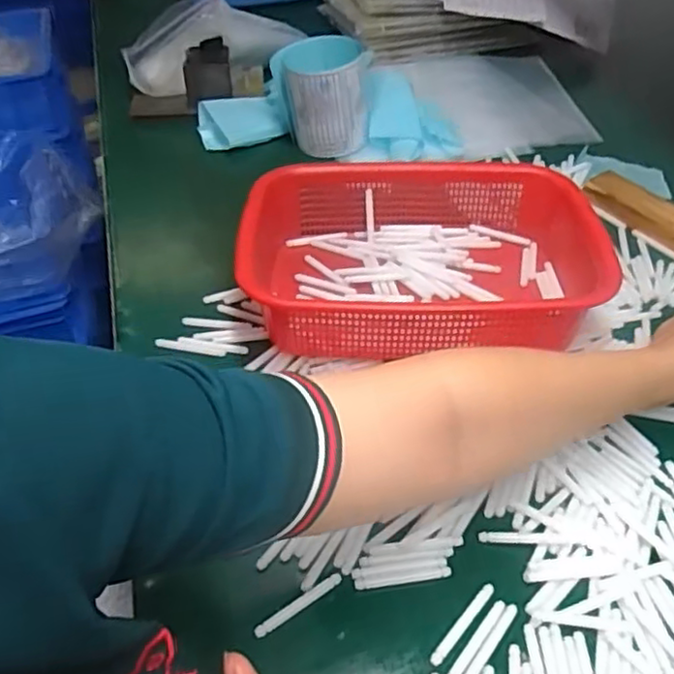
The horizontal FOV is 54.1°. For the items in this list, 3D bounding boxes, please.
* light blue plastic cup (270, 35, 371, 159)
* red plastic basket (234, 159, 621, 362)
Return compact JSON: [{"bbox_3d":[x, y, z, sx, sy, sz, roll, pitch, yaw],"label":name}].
[{"bbox_3d":[-0.019,-0.275,0.759,0.099,0.117,0.084,-5,46,-5],"label":"light blue plastic cup"},{"bbox_3d":[0.071,-0.067,0.565,0.288,0.076,0.209,1,45,1],"label":"red plastic basket"}]

